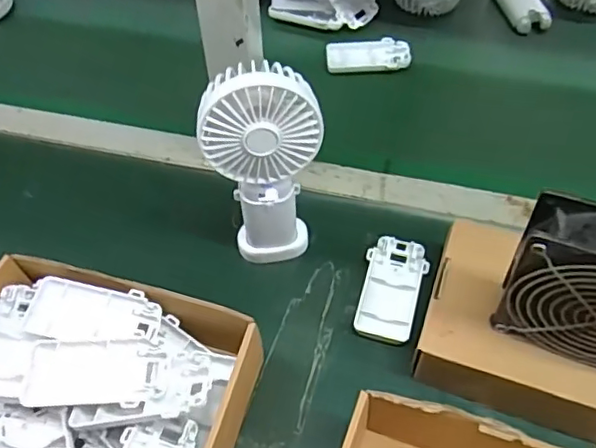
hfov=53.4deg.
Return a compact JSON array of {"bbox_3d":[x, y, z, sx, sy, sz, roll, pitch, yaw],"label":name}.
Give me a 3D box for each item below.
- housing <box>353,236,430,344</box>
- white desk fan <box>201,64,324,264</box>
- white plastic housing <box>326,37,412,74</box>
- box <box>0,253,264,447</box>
[{"bbox_3d":[0.081,0.056,0.510,0.048,0.014,0.096,14,56,10],"label":"housing"},{"bbox_3d":[-0.025,-0.040,0.470,0.082,0.190,0.040,-2,55,-1],"label":"white desk fan"},{"bbox_3d":[0.083,-0.199,0.701,0.096,0.009,0.052,0,55,1],"label":"white plastic housing"},{"bbox_3d":[-0.147,0.129,0.422,0.209,0.074,0.174,14,56,10],"label":"box"}]

